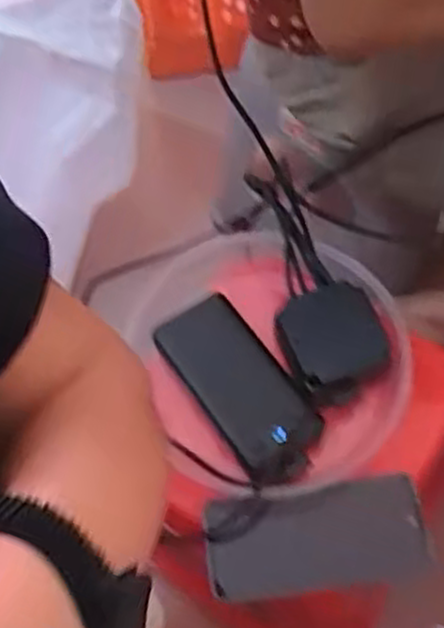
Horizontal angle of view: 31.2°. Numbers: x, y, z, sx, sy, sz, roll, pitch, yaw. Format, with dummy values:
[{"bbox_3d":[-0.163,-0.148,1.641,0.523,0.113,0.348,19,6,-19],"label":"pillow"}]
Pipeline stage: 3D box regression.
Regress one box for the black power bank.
[{"bbox_3d":[0.013,0.057,0.655,0.067,0.023,0.154,-34,65,-13],"label":"black power bank"}]

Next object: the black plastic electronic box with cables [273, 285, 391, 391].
[{"bbox_3d":[0.087,0.018,0.634,0.071,0.029,0.072,-20,63,-7],"label":"black plastic electronic box with cables"}]

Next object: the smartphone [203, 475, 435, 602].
[{"bbox_3d":[0.070,0.172,0.609,0.164,0.013,0.074,-10,69,8],"label":"smartphone"}]

